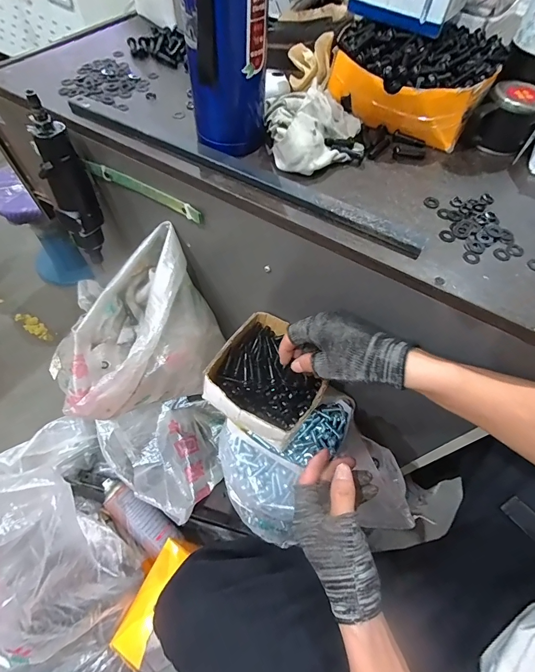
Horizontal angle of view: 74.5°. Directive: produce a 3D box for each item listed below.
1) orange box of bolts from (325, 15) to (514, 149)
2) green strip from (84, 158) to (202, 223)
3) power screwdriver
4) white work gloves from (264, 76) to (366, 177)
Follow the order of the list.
[{"bbox_3d":[0.173,-0.314,0.430,0.182,0.084,0.143,24,60,10],"label":"orange box of bolts"},{"bbox_3d":[-0.160,-0.187,0.446,0.187,0.022,0.007,30,61,13],"label":"green strip"},{"bbox_3d":[-0.263,-0.189,0.479,0.055,0.215,0.046,-24,63,-17],"label":"power screwdriver"},{"bbox_3d":[0.057,-0.239,0.404,0.111,0.039,0.122,2,59,-3],"label":"white work gloves"}]

